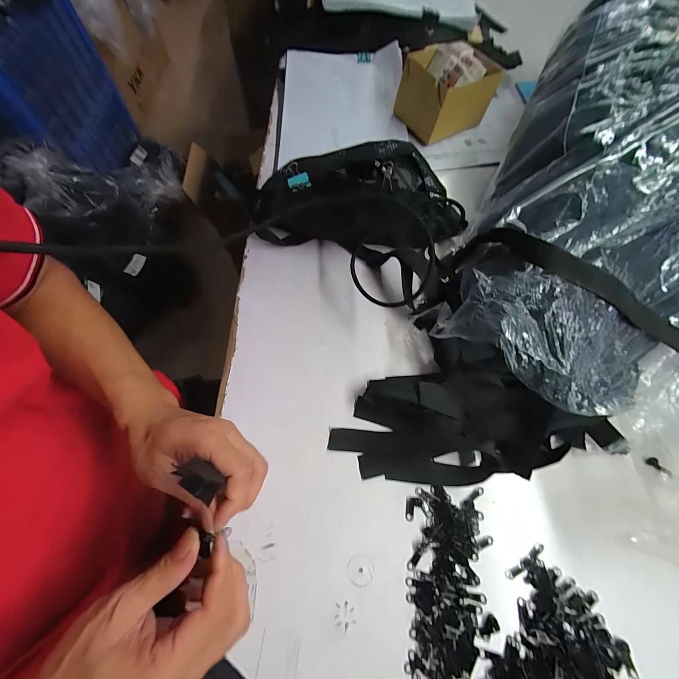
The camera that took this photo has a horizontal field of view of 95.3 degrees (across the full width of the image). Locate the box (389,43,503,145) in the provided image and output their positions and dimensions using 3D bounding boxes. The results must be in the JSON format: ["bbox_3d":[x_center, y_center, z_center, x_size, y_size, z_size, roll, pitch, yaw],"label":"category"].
[{"bbox_3d":[0.181,-0.411,0.519,0.119,0.095,0.113,-26,70,-13],"label":"box"}]

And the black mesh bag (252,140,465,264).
[{"bbox_3d":[0.035,-0.182,0.409,0.269,0.107,0.149,13,66,3],"label":"black mesh bag"}]

